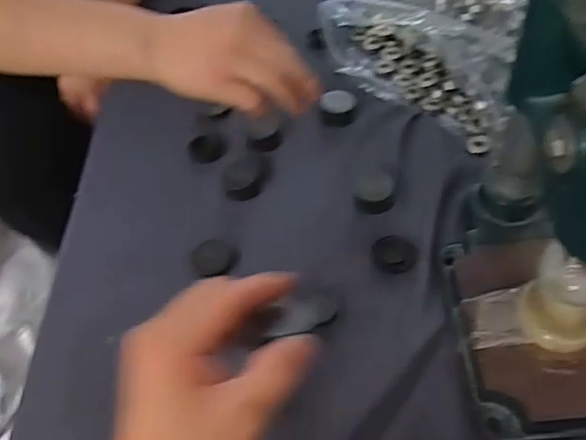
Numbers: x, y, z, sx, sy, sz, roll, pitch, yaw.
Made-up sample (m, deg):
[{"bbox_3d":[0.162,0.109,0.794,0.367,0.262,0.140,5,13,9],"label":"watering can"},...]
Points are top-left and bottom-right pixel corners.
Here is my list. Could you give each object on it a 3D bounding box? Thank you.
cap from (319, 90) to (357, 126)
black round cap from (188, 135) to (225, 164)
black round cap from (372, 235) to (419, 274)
[{"bbox_3d":[0.043,-0.106,0.538,0.033,0.020,0.033,0,51,6],"label":"cap"},{"bbox_3d":[-0.078,-0.066,0.526,0.032,0.005,0.032,-3,51,3],"label":"black round cap"},{"bbox_3d":[0.078,0.025,0.438,0.033,0.004,0.034,-3,51,3],"label":"black round cap"}]

